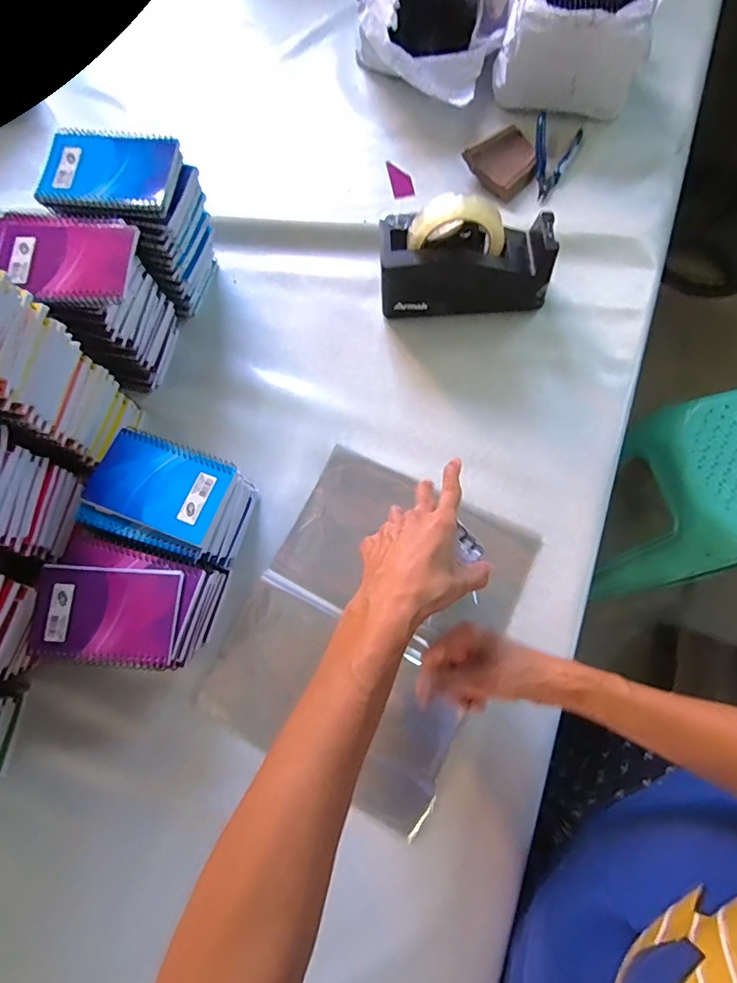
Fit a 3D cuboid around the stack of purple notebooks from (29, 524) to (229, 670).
[{"bbox_3d":[-0.231,0.117,0.460,0.149,0.093,0.113,15,75,6],"label":"stack of purple notebooks"}]

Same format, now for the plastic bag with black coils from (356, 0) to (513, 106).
[{"bbox_3d":[0.087,-0.663,0.631,0.217,0.103,0.215,4,74,3],"label":"plastic bag with black coils"}]

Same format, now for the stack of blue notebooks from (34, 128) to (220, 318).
[{"bbox_3d":[-0.265,-0.305,0.546,0.134,0.165,0.109,10,74,5],"label":"stack of blue notebooks"}]

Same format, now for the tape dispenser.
[{"bbox_3d":[0.113,-0.273,0.537,0.196,0.125,0.077,-2,73,2],"label":"tape dispenser"}]

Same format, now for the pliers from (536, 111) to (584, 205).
[{"bbox_3d":[0.255,-0.459,0.629,0.066,0.020,0.121,14,77,2],"label":"pliers"}]

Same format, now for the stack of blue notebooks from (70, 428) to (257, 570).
[{"bbox_3d":[-0.202,0.013,0.488,0.139,0.093,0.108,15,75,7],"label":"stack of blue notebooks"}]

